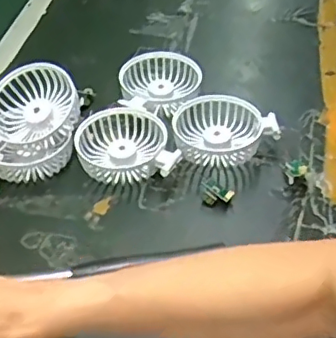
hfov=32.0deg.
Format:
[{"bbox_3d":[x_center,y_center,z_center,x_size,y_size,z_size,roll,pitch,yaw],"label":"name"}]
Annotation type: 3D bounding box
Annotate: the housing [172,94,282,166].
[{"bbox_3d":[0.058,-0.042,0.612,0.096,0.031,0.088,-13,45,-7],"label":"housing"}]

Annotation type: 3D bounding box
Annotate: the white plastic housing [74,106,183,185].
[{"bbox_3d":[-0.043,-0.020,0.583,0.087,0.029,0.101,-20,47,-14],"label":"white plastic housing"}]

